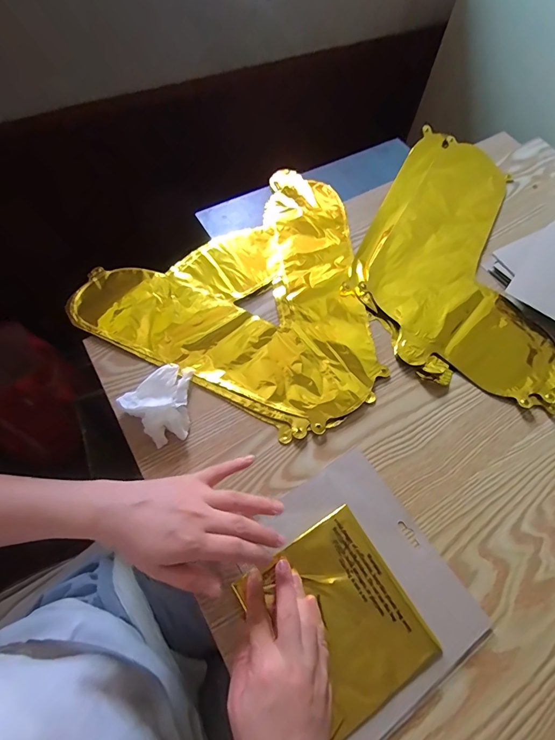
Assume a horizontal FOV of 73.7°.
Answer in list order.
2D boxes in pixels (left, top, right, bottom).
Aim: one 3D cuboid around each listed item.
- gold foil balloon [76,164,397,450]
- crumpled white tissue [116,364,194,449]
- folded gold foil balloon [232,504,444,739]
[{"bbox_3d":[-0.011,-0.129,0.488,0.355,0.009,0.363,28,66,10],"label":"gold foil balloon"},{"bbox_3d":[-0.111,0.035,0.387,0.076,0.030,0.068,-39,72,-19],"label":"crumpled white tissue"},{"bbox_3d":[0.053,0.218,0.327,0.124,0.008,0.141,-28,69,-16],"label":"folded gold foil balloon"}]

